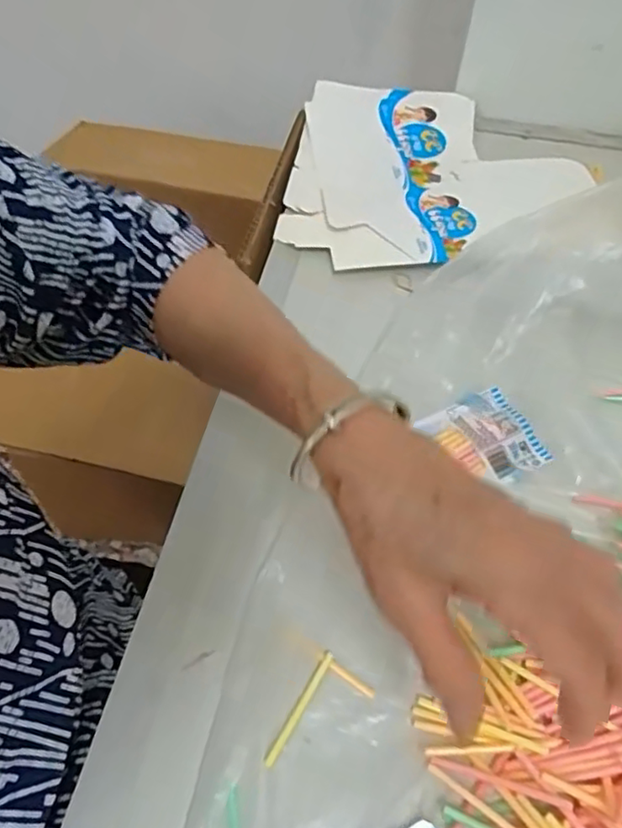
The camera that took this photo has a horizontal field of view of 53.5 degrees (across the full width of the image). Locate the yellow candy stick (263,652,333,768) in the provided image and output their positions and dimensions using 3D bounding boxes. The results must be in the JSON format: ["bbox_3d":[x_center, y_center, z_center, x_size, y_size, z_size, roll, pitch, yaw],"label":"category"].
[{"bbox_3d":[-0.006,0.149,0.315,0.005,0.004,0.061,26,59,18],"label":"yellow candy stick"}]

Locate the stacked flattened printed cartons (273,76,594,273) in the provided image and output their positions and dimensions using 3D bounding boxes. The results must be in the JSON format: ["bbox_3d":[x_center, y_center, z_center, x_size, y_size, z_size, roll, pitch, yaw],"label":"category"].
[{"bbox_3d":[0.114,-0.223,0.584,0.261,0.034,0.261,5,55,4],"label":"stacked flattened printed cartons"}]

